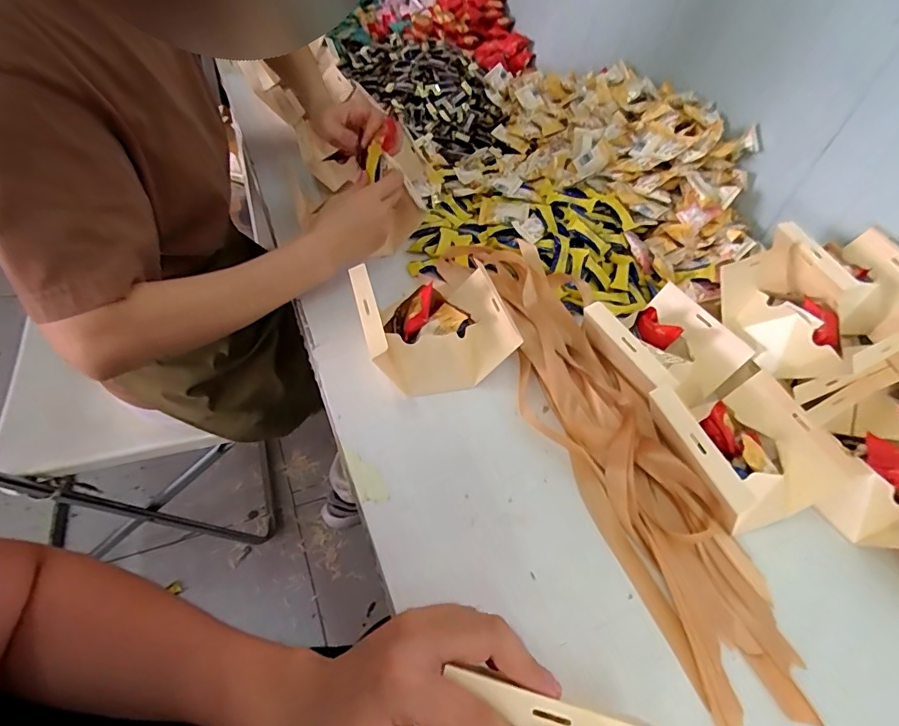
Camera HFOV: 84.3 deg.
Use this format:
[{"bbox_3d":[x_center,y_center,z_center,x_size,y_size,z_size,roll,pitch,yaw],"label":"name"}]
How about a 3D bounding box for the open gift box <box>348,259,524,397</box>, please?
[{"bbox_3d":[-0.018,-0.041,0.518,0.152,0.068,0.130,-9,51,-18],"label":"open gift box"}]

